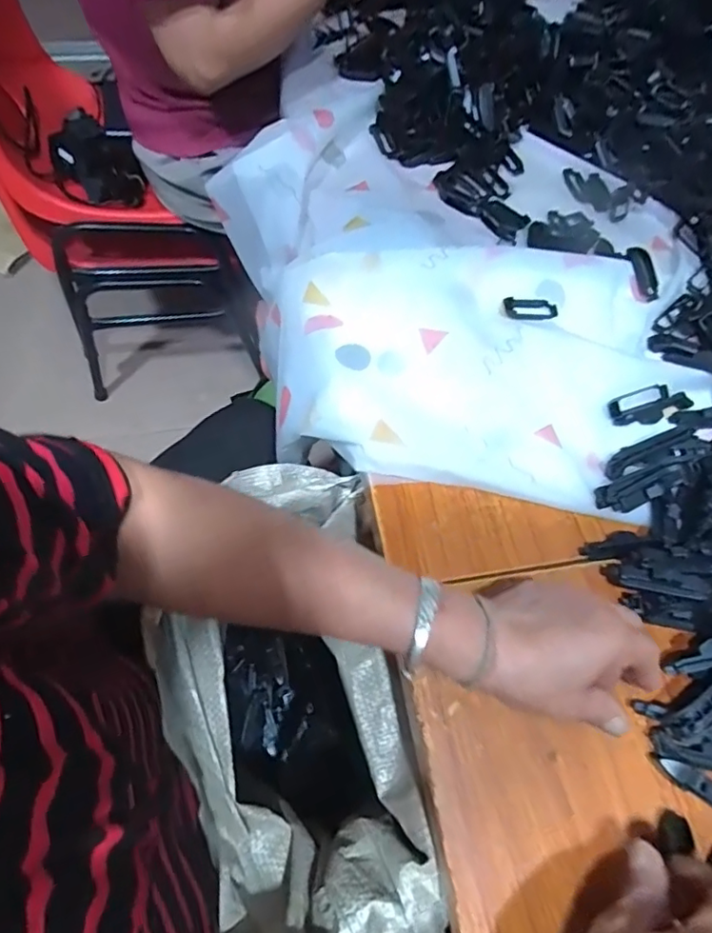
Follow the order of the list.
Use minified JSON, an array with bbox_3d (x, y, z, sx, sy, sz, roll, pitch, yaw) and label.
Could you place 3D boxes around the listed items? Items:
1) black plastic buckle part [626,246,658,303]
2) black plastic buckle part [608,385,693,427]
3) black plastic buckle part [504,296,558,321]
[{"bbox_3d":[0.283,-0.188,0.532,0.021,0.006,0.057,-10,79,-7],"label":"black plastic buckle part"},{"bbox_3d":[0.260,-0.055,0.479,0.077,0.017,0.028,-16,66,-12],"label":"black plastic buckle part"},{"bbox_3d":[0.165,-0.146,0.509,0.056,0.006,0.022,-3,64,-18],"label":"black plastic buckle part"}]

